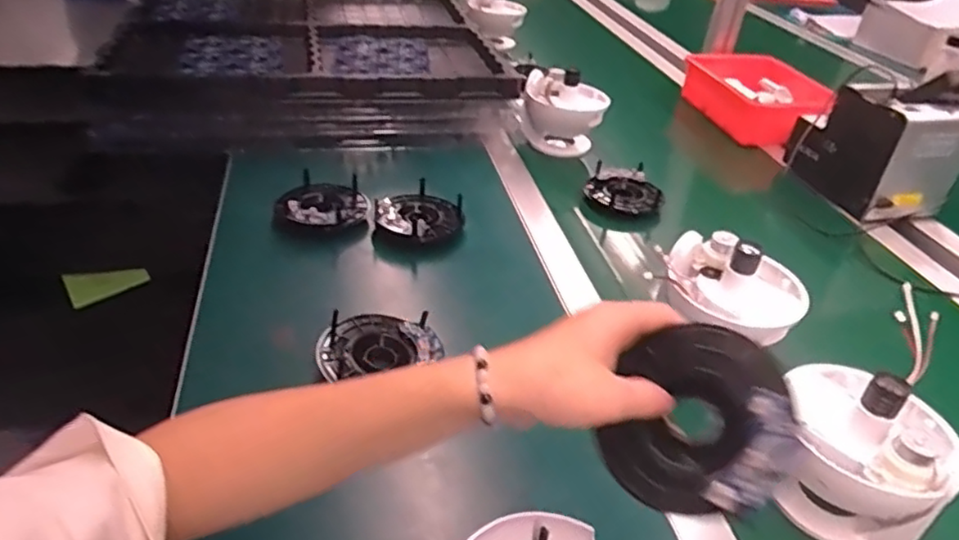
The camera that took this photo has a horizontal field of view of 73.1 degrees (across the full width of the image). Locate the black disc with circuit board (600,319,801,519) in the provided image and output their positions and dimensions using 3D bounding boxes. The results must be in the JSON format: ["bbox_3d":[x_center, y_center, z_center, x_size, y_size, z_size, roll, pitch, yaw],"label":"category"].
[{"bbox_3d":[0.115,0.082,0.342,0.086,0.103,0.025,22,10,19],"label":"black disc with circuit board"}]

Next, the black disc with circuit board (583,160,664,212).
[{"bbox_3d":[0.188,-0.106,0.835,0.093,0.026,0.094,3,35,-2],"label":"black disc with circuit board"}]

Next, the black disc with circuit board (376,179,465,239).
[{"bbox_3d":[-0.067,-0.062,0.735,0.096,0.032,0.092,3,35,-2],"label":"black disc with circuit board"}]

